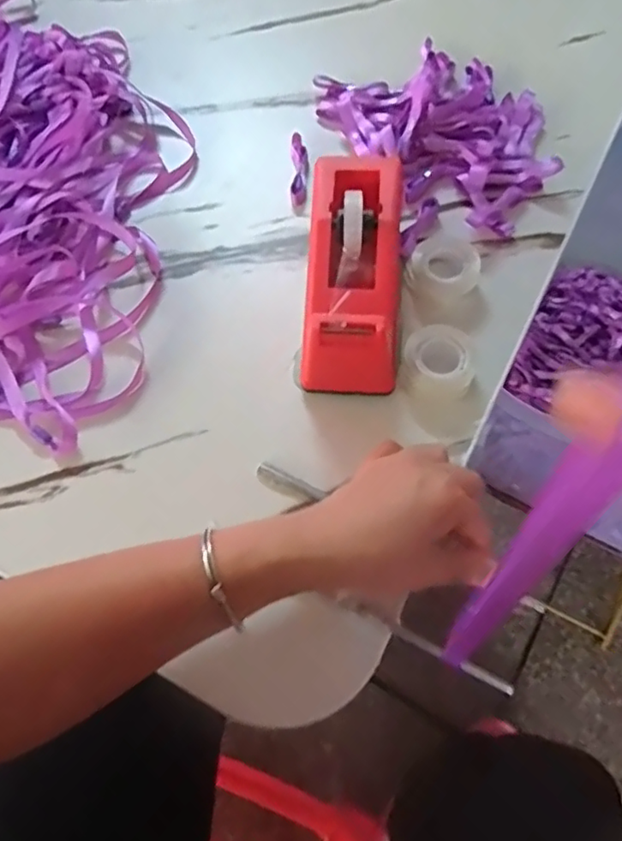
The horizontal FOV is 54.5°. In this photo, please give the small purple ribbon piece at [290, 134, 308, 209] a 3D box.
[{"bbox_3d":[-0.009,-0.200,0.483,0.013,0.010,0.072,0,63,2],"label":"small purple ribbon piece"}]

